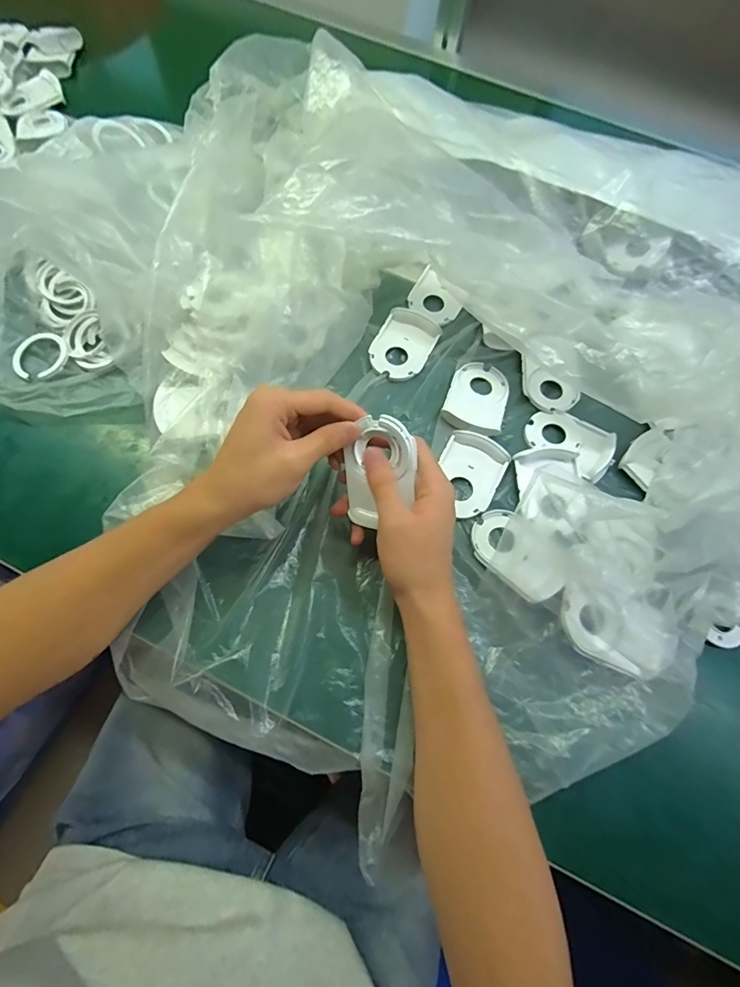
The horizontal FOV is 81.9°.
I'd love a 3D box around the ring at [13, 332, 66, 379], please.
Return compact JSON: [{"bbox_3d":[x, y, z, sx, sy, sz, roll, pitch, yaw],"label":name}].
[{"bbox_3d":[-0.310,-0.130,0.401,0.044,0.007,0.049,16,68,2],"label":"ring"}]

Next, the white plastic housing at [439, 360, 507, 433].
[{"bbox_3d":[0.108,-0.097,0.426,0.057,0.017,0.084,20,68,4],"label":"white plastic housing"}]

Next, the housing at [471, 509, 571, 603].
[{"bbox_3d":[0.125,0.050,0.362,0.056,0.010,0.083,-40,62,-16],"label":"housing"}]

